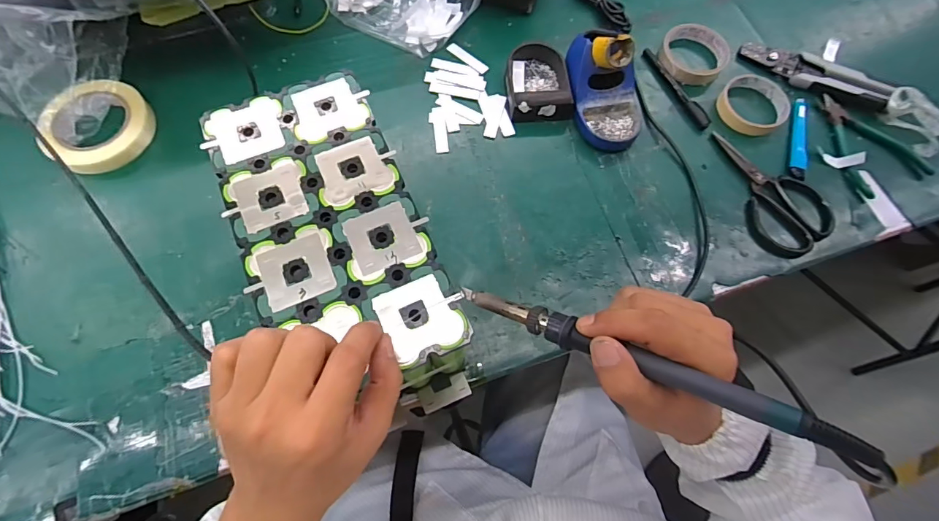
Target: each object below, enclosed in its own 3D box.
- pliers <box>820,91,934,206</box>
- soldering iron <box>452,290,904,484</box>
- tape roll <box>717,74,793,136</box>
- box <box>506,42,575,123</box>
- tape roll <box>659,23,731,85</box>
[{"bbox_3d":[0.517,-0.159,0.583,0.102,0.012,0.148,-20,74,-8],"label":"pliers"},{"bbox_3d":[0.097,0.059,0.265,0.247,0.025,0.019,19,71,30],"label":"soldering iron"},{"bbox_3d":[0.371,-0.203,0.578,0.086,0.019,0.084,1,72,-2],"label":"tape roll"},{"bbox_3d":[0.087,-0.231,0.568,0.077,0.036,0.108,-5,72,-3],"label":"box"},{"bbox_3d":[0.301,-0.279,0.598,0.088,0.031,0.083,-6,72,-4],"label":"tape roll"}]

